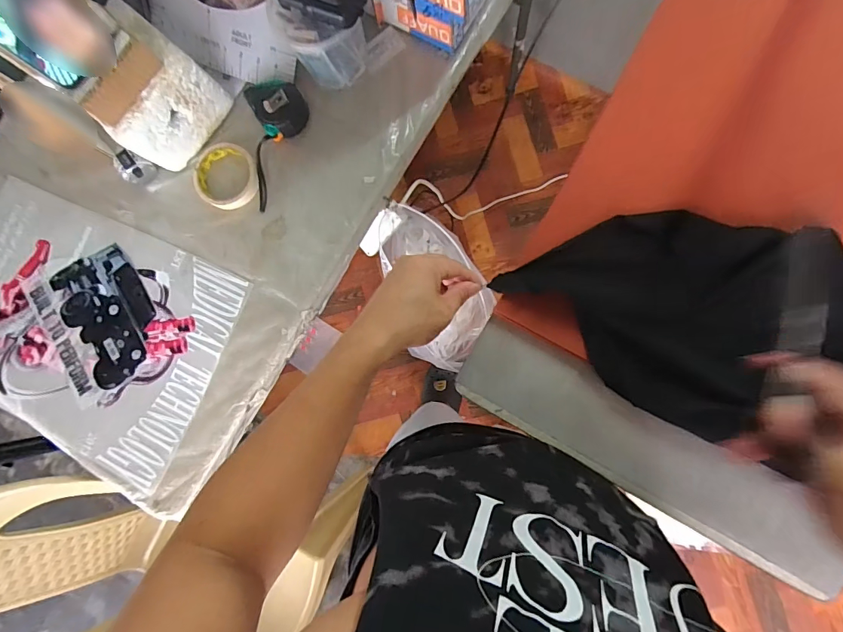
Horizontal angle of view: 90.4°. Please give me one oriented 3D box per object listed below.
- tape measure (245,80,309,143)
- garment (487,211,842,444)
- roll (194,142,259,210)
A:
[{"bbox_3d":[-0.196,-0.290,0.589,0.067,0.042,0.068,-27,83,3],"label":"tape measure"},{"bbox_3d":[0.283,0.011,0.391,0.402,0.038,0.192,11,86,5],"label":"garment"},{"bbox_3d":[-0.280,-0.204,0.601,0.091,0.015,0.103,-26,84,1],"label":"roll"}]

